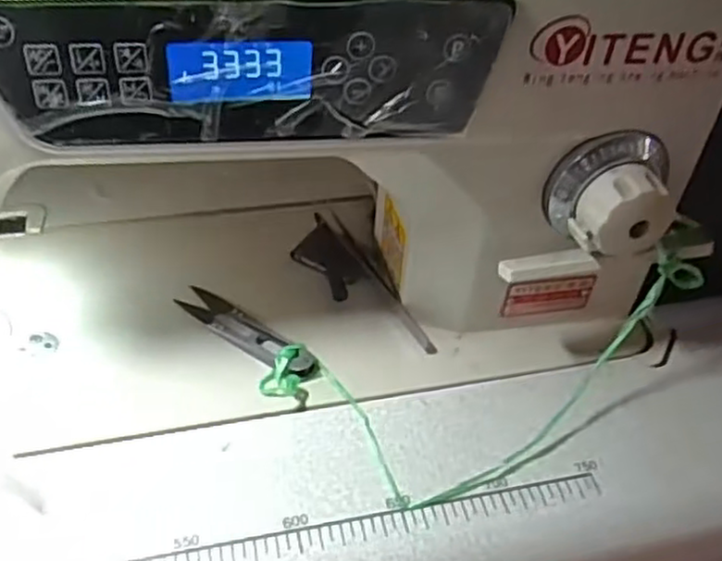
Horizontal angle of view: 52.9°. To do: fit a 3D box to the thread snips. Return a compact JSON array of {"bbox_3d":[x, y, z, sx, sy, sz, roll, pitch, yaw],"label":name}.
[{"bbox_3d":[-0.066,0.028,0.420,0.098,0.009,0.023,29,48,25],"label":"thread snips"}]

